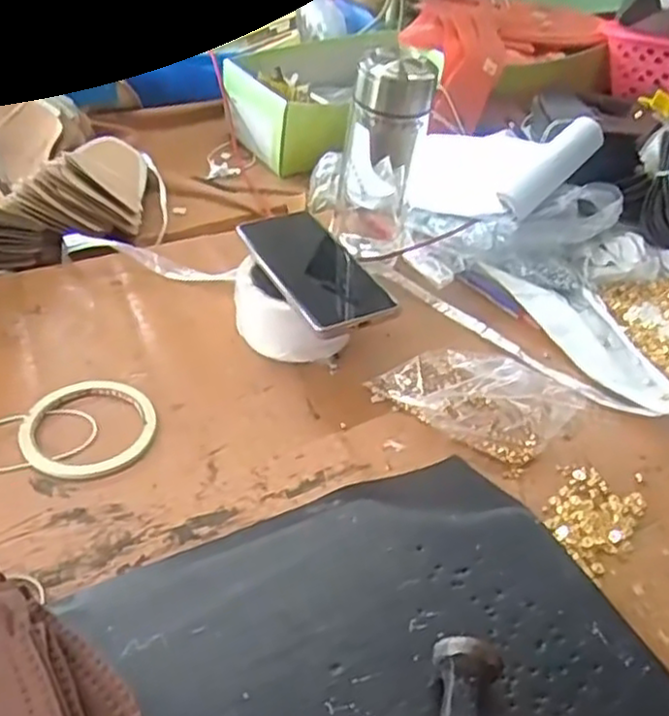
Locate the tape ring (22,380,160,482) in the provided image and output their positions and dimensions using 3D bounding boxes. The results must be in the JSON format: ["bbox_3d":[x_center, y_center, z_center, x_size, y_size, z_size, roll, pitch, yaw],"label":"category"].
[{"bbox_3d":[-0.180,0.050,0.536,0.094,0.007,0.092,3,41,-2],"label":"tape ring"}]

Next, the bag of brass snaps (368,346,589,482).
[{"bbox_3d":[0.115,0.022,0.577,0.139,0.028,0.106,30,47,26],"label":"bag of brass snaps"}]

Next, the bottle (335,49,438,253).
[{"bbox_3d":[0.041,-0.171,0.652,0.074,0.182,0.060,5,41,0],"label":"bottle"}]

